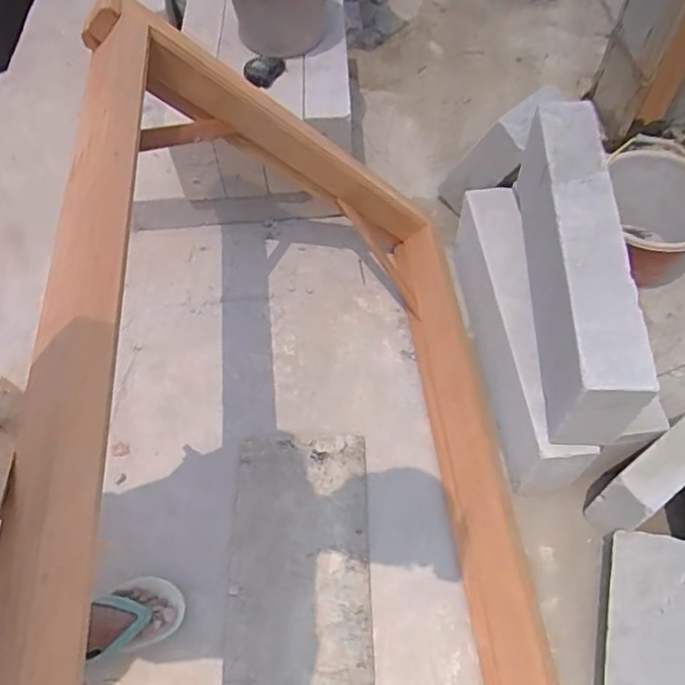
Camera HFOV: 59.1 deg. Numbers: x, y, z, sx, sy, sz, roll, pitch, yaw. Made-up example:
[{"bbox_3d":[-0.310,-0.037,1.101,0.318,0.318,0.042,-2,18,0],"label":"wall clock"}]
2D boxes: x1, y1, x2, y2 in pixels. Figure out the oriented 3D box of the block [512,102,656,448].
[{"bbox_3d":[0.386,-0.146,1.031,0.116,0.228,0.597,0,58,3],"label":"block"}]

